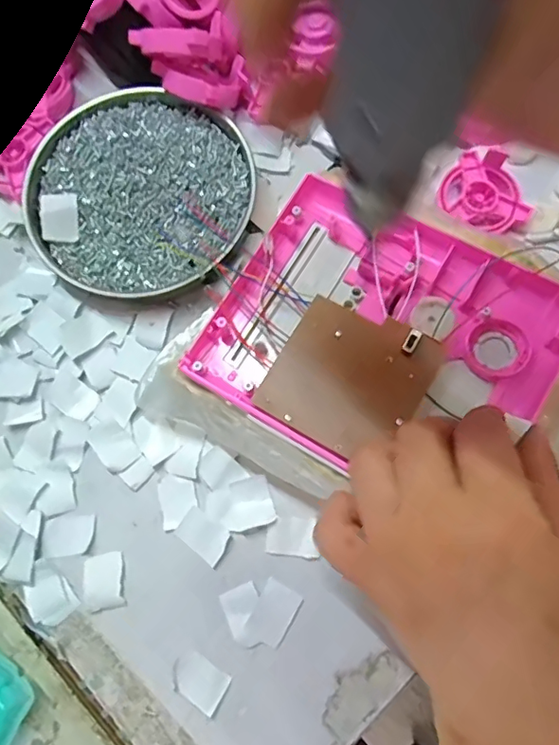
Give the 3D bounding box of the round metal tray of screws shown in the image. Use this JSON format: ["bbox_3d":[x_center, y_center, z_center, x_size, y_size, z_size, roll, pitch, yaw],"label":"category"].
[{"bbox_3d":[-0.086,-0.109,0.329,0.129,0.026,0.131,0,76,2],"label":"round metal tray of screws"}]

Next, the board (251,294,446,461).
[{"bbox_3d":[0.035,0.001,0.266,0.071,0.014,0.071,31,77,8],"label":"board"}]

